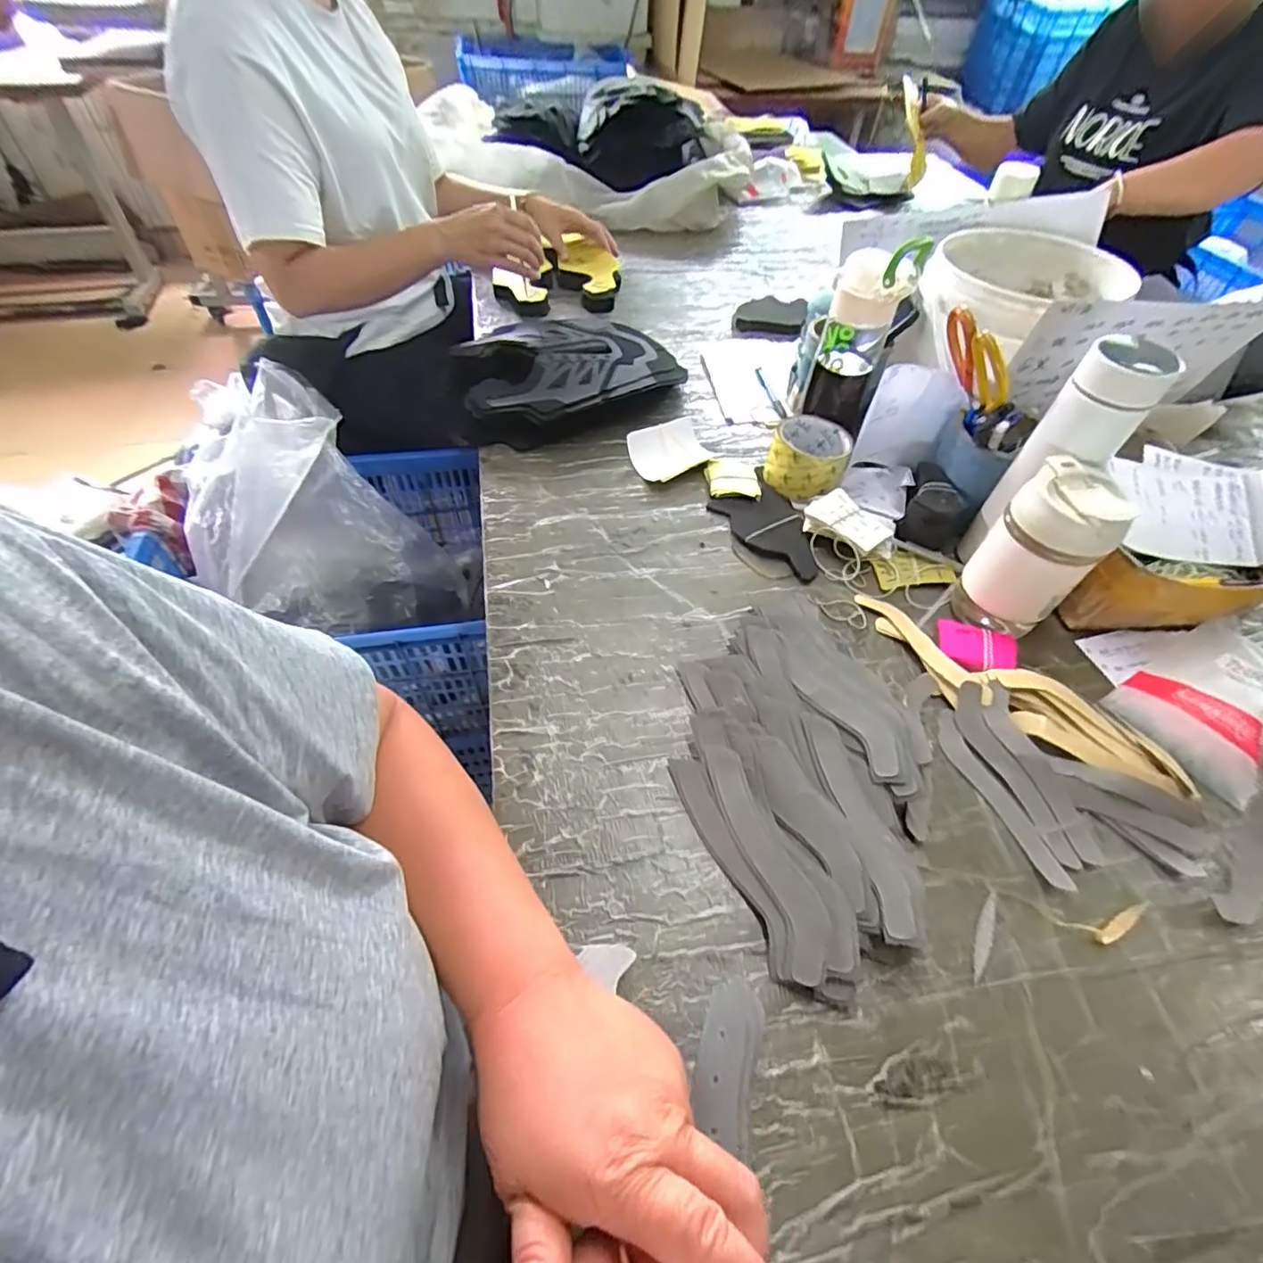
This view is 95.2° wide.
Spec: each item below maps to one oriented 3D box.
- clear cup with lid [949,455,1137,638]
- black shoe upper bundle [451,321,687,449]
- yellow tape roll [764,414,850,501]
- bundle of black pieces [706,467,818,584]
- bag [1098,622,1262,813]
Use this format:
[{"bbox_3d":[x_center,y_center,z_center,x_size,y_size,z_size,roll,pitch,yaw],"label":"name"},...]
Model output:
[{"bbox_3d":[0.362,-0.066,0.521,0.083,0.154,0.069,38,59,24],"label":"clear cup with lid"},{"bbox_3d":[-0.088,-0.360,0.799,0.300,0.064,0.212,-15,54,-15],"label":"black shoe upper bundle"},{"bbox_3d":[0.206,-0.202,0.679,0.087,0.061,0.085,2,51,-2],"label":"yellow tape roll"},{"bbox_3d":[0.160,-0.120,0.647,0.100,0.009,0.159,-26,57,-22],"label":"bundle of black pieces"},{"bbox_3d":[0.529,0.059,0.505,0.165,0.046,0.114,-23,56,-20],"label":"bag"}]

